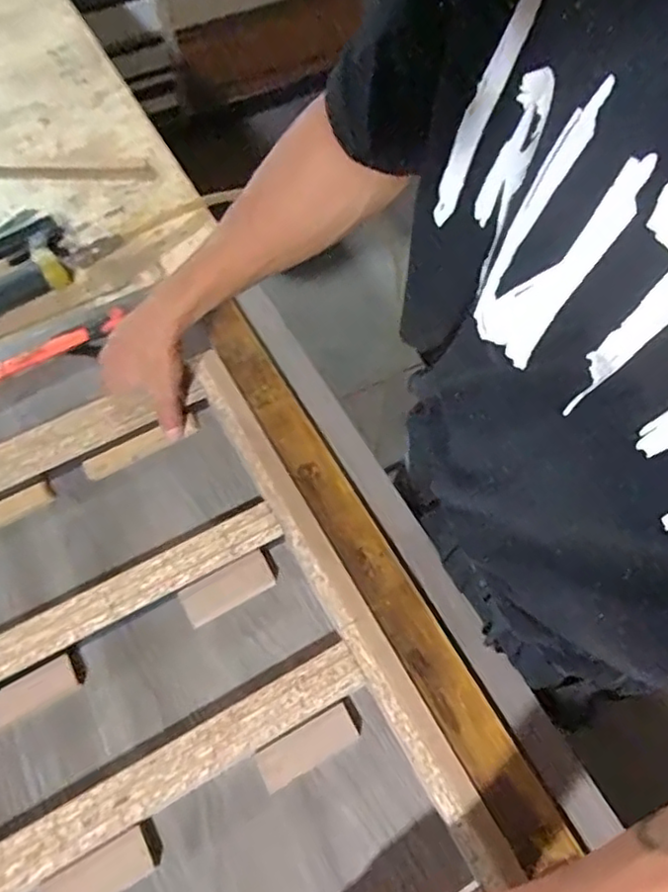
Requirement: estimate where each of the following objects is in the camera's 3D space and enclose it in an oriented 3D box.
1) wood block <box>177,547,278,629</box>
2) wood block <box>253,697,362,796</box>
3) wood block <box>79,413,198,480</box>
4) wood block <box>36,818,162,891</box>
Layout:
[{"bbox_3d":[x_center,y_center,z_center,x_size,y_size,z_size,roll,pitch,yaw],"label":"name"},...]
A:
[{"bbox_3d":[-0.092,0.124,0.565,0.084,0.018,0.032,-27,65,-13],"label":"wood block"},{"bbox_3d":[-0.018,0.236,0.507,0.086,0.024,0.031,-27,64,-15],"label":"wood block"},{"bbox_3d":[-0.191,0.000,0.628,0.112,0.014,0.023,-27,64,-15],"label":"wood block"},{"bbox_3d":[-0.169,0.312,0.468,0.084,0.016,0.032,-27,65,-14],"label":"wood block"}]

